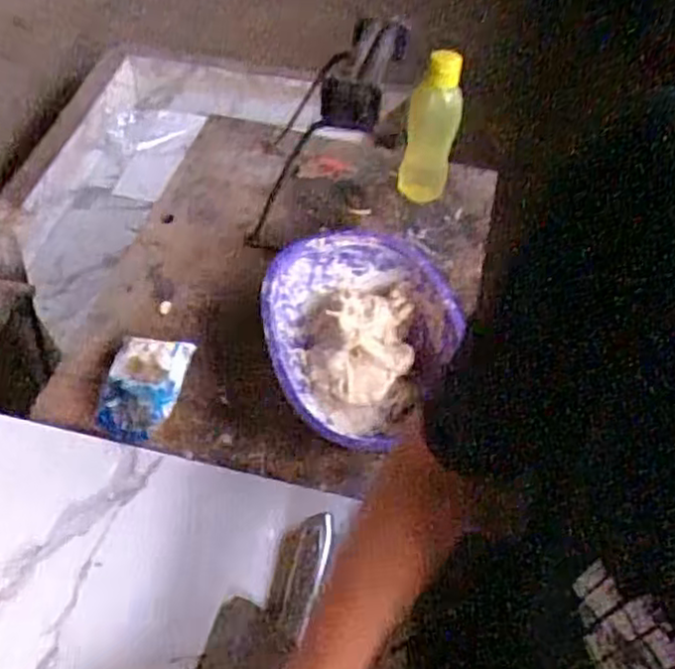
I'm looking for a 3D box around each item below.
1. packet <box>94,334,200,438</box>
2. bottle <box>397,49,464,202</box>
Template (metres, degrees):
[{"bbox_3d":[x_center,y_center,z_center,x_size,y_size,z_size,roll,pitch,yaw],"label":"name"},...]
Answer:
[{"bbox_3d":[-0.221,0.056,0.800,0.084,0.020,0.126,9,51,4],"label":"packet"},{"bbox_3d":[0.133,-0.284,1.000,0.070,0.261,0.061,11,51,5],"label":"bottle"}]

